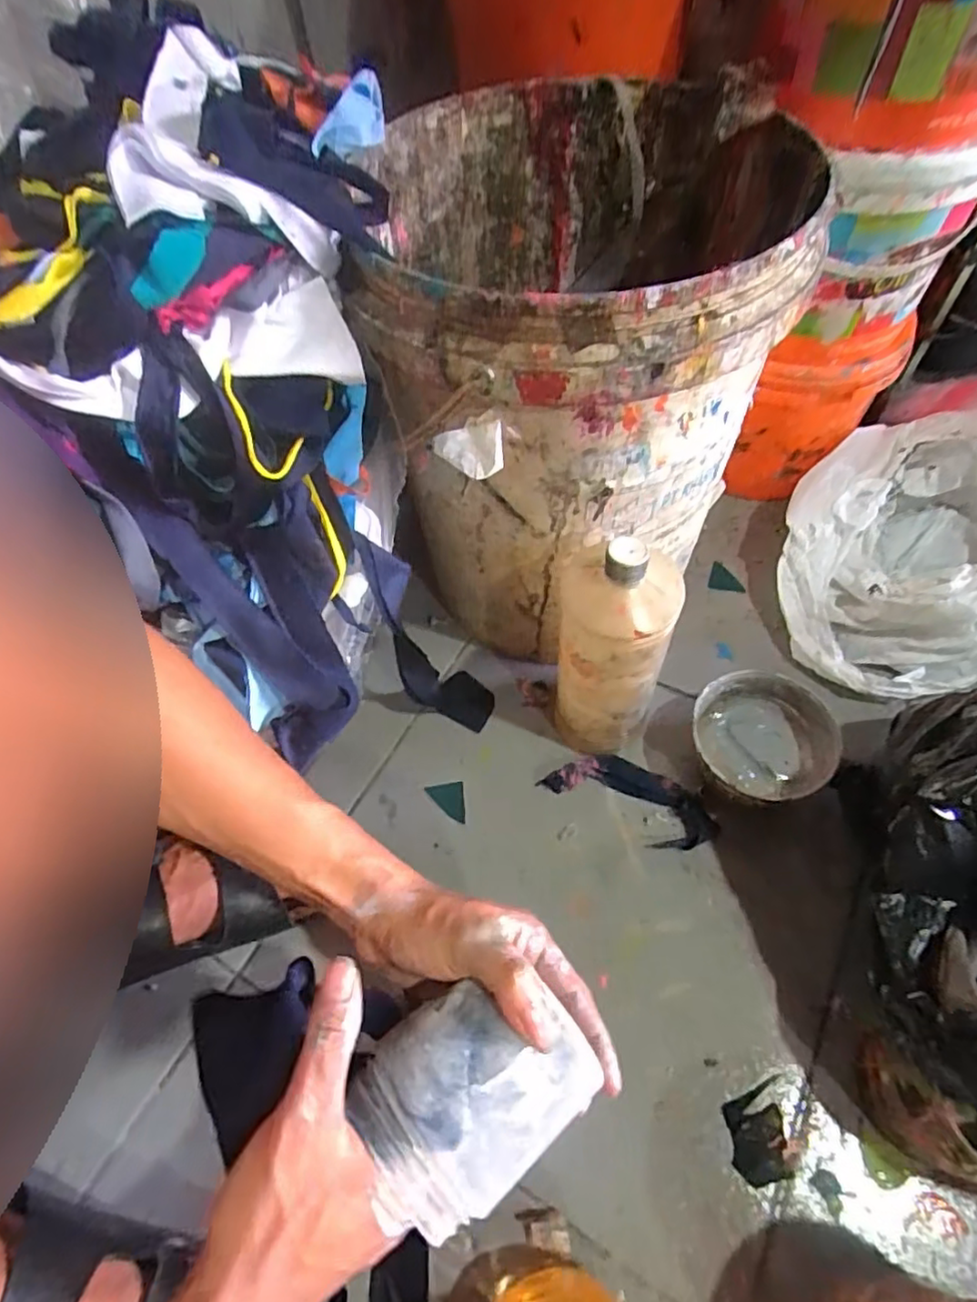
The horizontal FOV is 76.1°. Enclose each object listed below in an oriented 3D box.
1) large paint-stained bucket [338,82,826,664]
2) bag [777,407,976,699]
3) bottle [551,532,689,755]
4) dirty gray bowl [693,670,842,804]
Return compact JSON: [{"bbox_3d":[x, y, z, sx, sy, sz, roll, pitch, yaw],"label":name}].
[{"bbox_3d":[0.062,-0.204,0.528,0.286,0.345,0.311,-2,57,3],"label":"large paint-stained bucket"},{"bbox_3d":[0.426,-0.117,0.613,0.234,0.136,0.337,38,67,24],"label":"bag"},{"bbox_3d":[0.095,0.005,0.496,0.083,0.241,0.073,10,59,10],"label":"bottle"},{"bbox_3d":[0.236,0.076,0.533,0.109,0.064,0.100,-2,57,3],"label":"dirty gray bowl"}]

